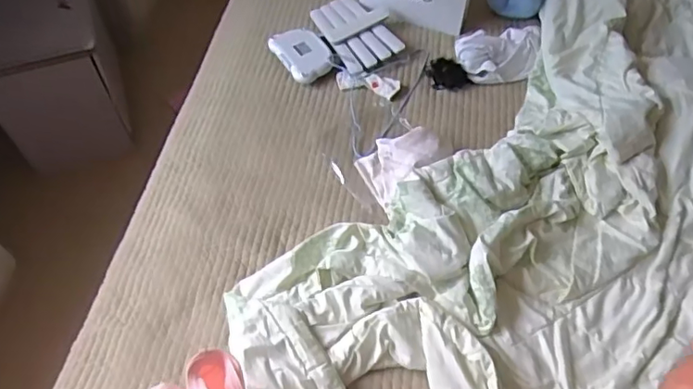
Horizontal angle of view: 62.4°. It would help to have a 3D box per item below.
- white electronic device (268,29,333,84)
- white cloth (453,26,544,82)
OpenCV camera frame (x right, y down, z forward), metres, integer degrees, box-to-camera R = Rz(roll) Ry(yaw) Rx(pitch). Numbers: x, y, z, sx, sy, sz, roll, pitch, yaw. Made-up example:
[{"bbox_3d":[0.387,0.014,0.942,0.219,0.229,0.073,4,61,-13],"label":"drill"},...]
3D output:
[{"bbox_3d":[-0.106,-0.350,1.404,0.119,0.034,0.168,-28,59,-18],"label":"white electronic device"},{"bbox_3d":[0.378,-0.345,1.406,0.219,0.053,0.154,-7,55,-5],"label":"white cloth"}]

